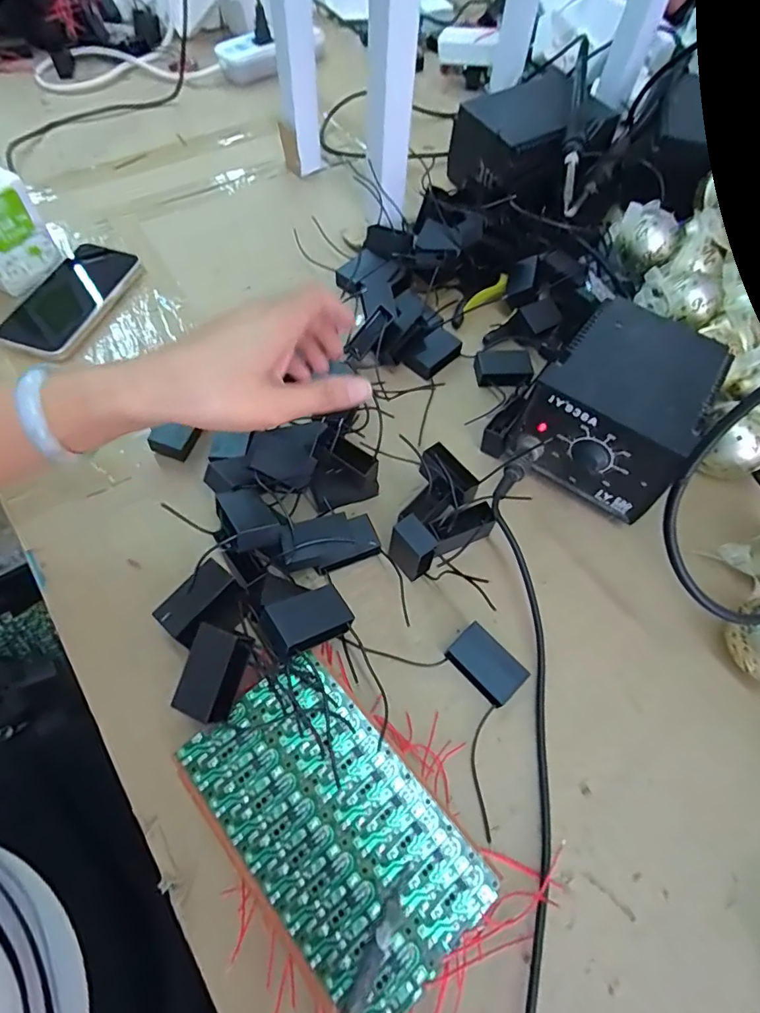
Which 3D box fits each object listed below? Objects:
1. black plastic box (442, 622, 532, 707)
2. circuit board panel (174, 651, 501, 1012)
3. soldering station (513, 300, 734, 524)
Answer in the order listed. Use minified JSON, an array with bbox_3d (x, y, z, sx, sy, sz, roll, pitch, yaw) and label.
[{"bbox_3d":[0.070,0.106,0.332,0.031,0.016,0.047,-41,70,-21],"label":"black plastic box"},{"bbox_3d":[-0.025,0.164,0.262,0.089,0.005,0.158,-38,69,-20],"label":"circuit board panel"},{"bbox_3d":[0.189,-0.079,0.392,0.109,0.090,0.140,34,66,15],"label":"soldering station"}]

